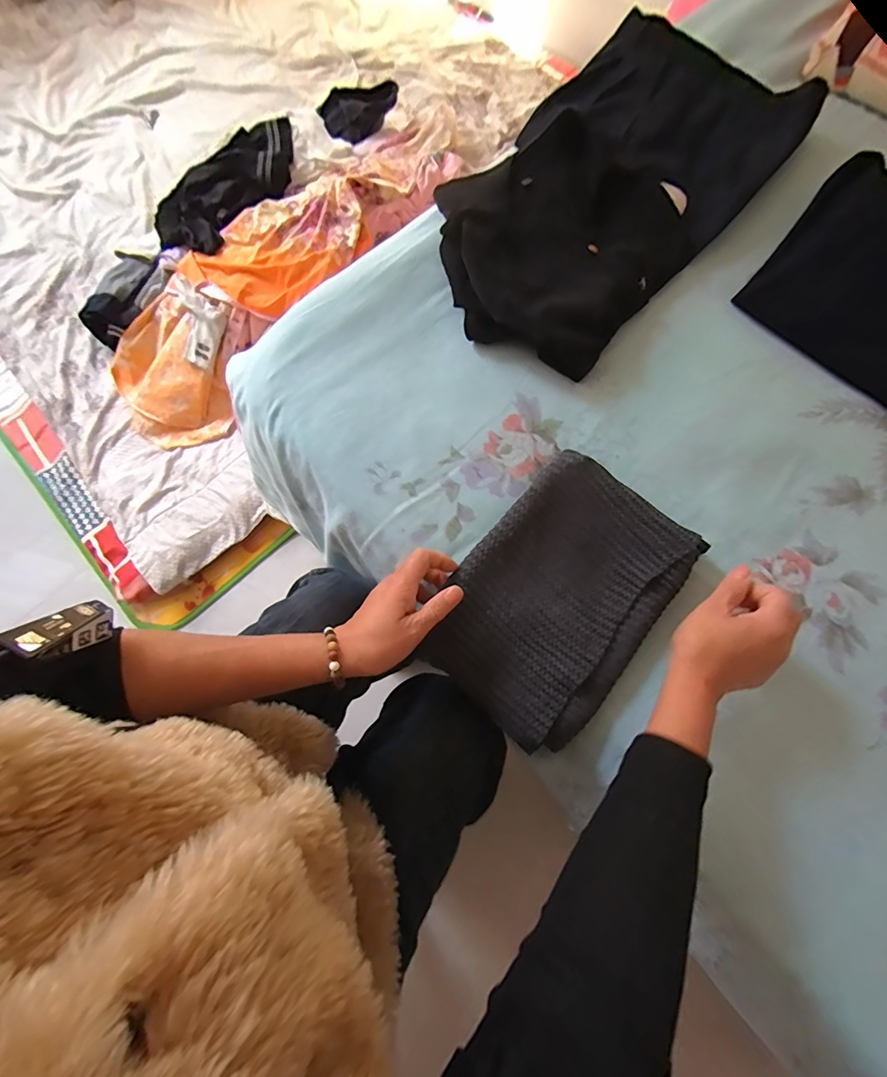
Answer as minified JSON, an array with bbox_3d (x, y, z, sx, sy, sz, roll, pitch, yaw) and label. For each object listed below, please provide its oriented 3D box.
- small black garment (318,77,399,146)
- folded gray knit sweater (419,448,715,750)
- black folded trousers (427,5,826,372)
[{"bbox_3d":[-0.222,-1.112,1.169,0.212,0.083,0.105,-44,76,-10],"label":"small black garment"},{"bbox_3d":[0.115,0.055,0.448,0.179,0.033,0.261,39,79,11],"label":"folded gray knit sweater"},{"bbox_3d":[0.207,-0.458,0.580,0.303,0.046,0.536,42,79,13],"label":"black folded trousers"}]

